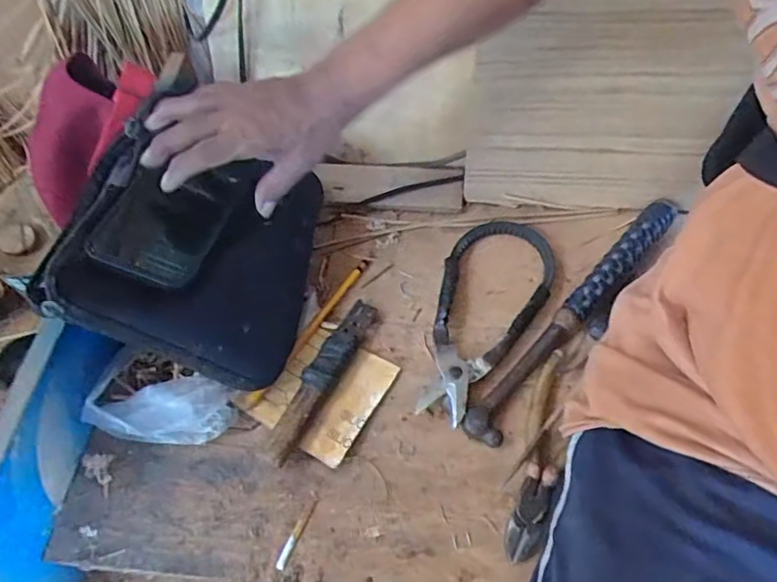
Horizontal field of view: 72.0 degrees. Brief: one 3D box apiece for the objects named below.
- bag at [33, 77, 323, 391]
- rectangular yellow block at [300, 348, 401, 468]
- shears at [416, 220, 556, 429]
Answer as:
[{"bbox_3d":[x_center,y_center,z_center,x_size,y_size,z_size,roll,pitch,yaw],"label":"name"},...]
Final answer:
[{"bbox_3d":[-0.150,-0.047,0.439,0.185,0.043,0.218,19,60,-20],"label":"bag"},{"bbox_3d":[-0.030,0.094,0.442,0.040,0.011,0.100,23,62,15],"label":"rectangular yellow block"},{"bbox_3d":[0.082,0.011,0.487,0.097,0.021,0.222,29,64,18],"label":"shears"}]

